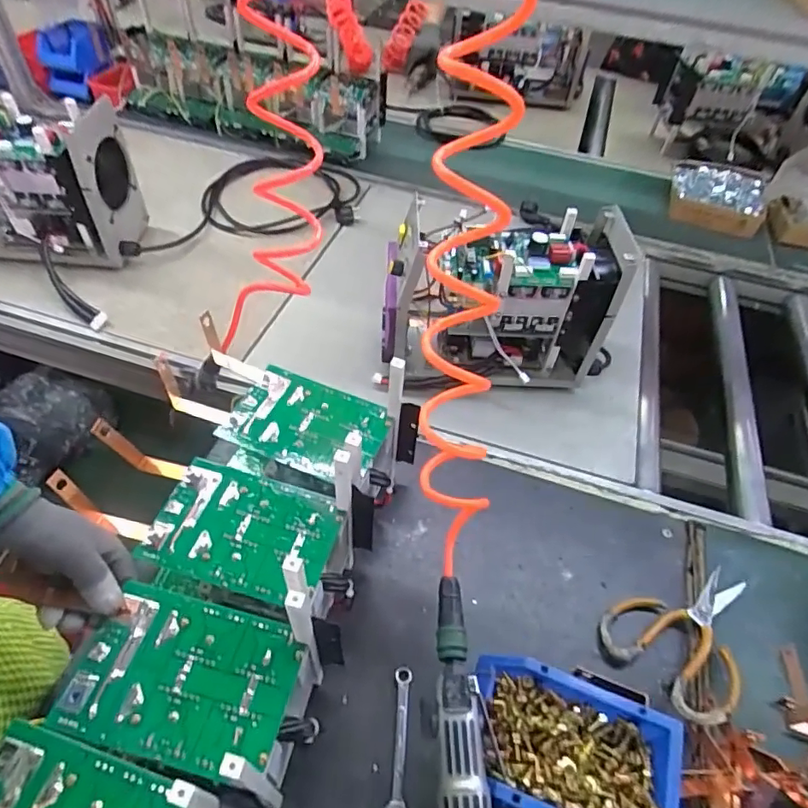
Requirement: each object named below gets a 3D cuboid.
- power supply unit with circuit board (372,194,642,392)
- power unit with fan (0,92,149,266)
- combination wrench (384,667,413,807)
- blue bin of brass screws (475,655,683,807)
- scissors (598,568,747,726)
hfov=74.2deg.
[{"bbox_3d":[0.137,-0.138,0.774,0.332,0.221,0.140,-3,51,-7],"label":"power supply unit with circuit board"},{"bbox_3d":[-0.639,-0.370,0.900,0.325,0.226,0.153,4,51,0],"label":"power unit with fan"},{"bbox_3d":[-0.005,0.321,0.507,0.020,0.006,0.129,4,51,0],"label":"combination wrench"},{"bbox_3d":[0.143,0.314,0.481,0.176,0.071,0.115,20,52,12],"label":"blue bin of brass screws"},{"bbox_3d":[0.313,0.238,0.573,0.174,0.031,0.131,-30,58,-25],"label":"scissors"}]

